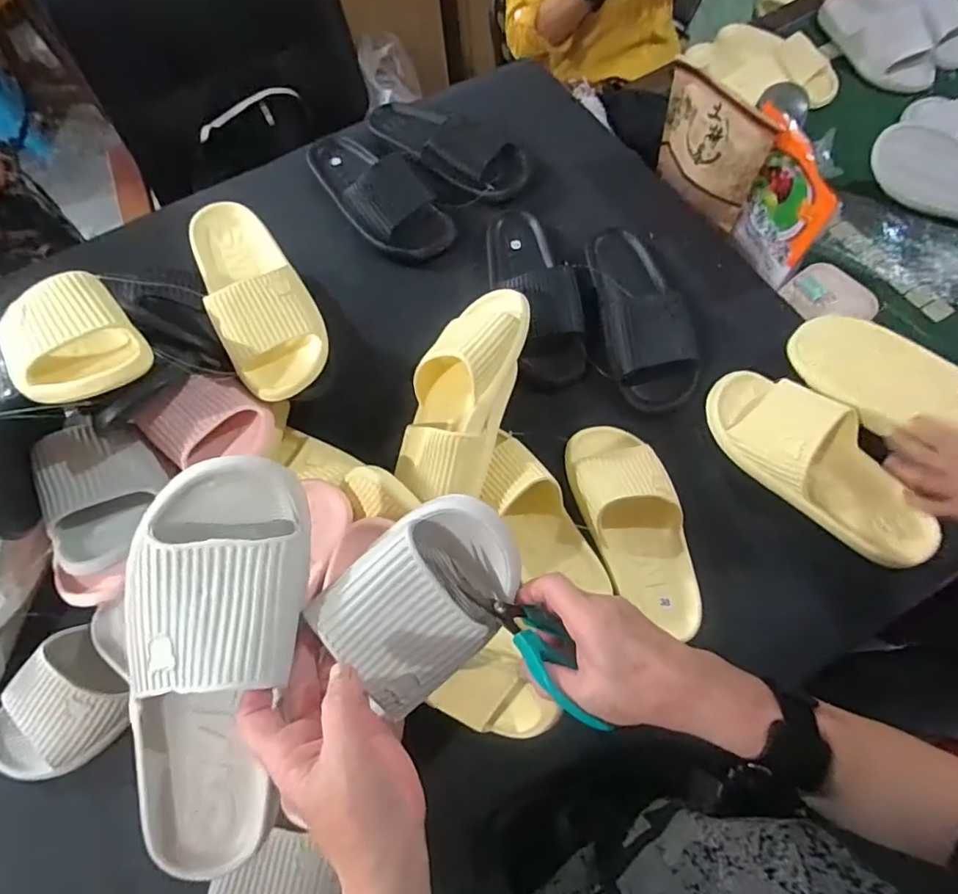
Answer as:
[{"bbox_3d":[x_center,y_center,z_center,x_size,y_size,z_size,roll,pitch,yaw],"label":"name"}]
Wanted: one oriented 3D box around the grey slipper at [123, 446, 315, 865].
[{"bbox_3d":[-0.181,0.151,0.362,0.113,0.071,0.279,8,94,7],"label":"grey slipper"}]

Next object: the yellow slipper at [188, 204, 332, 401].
[{"bbox_3d":[-0.235,-0.165,0.571,0.097,0.060,0.230,-24,68,-7],"label":"yellow slipper"}]

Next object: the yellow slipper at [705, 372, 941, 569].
[{"bbox_3d":[0.364,0.012,0.581,0.100,0.061,0.255,-39,71,-12],"label":"yellow slipper"}]

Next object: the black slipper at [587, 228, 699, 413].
[{"bbox_3d":[0.200,-0.173,0.677,0.106,0.069,0.246,-11,67,-2],"label":"black slipper"}]

